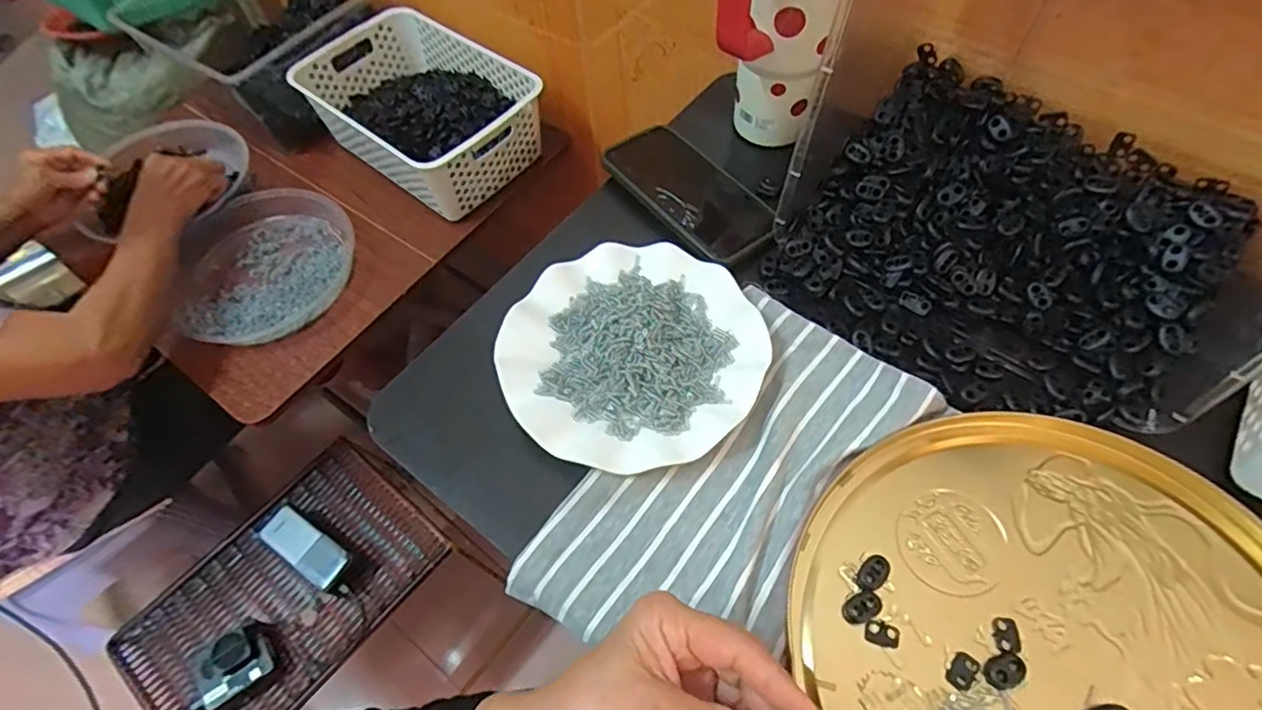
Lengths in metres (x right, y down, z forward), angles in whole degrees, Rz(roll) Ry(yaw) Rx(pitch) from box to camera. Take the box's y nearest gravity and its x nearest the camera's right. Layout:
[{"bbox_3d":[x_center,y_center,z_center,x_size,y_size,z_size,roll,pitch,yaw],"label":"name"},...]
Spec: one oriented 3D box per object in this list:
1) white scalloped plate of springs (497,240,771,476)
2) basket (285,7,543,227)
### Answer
[{"bbox_3d":[0.001,-0.003,0.446,0.178,0.018,0.177,-2,60,3],"label":"white scalloped plate of springs"},{"bbox_3d":[-0.286,-0.337,0.847,0.311,0.104,0.211,37,68,22],"label":"basket"}]

